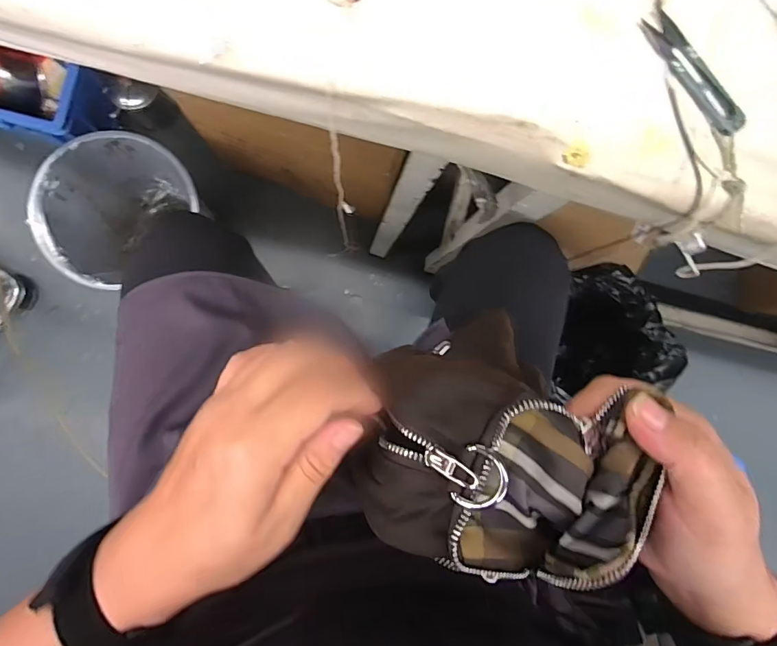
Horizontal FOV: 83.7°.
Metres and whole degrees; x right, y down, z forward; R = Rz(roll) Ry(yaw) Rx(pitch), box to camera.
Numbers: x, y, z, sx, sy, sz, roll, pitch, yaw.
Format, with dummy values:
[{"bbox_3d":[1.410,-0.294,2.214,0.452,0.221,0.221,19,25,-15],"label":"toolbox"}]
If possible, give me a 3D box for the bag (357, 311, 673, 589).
[{"bbox_3d":[0.054,0.063,0.205,0.122,0.047,0.108,21,87,-5],"label":"bag"}]

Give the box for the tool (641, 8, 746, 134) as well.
[{"bbox_3d":[0.213,-0.173,0.303,0.023,0.005,0.097,-38,93,-5],"label":"tool"}]

